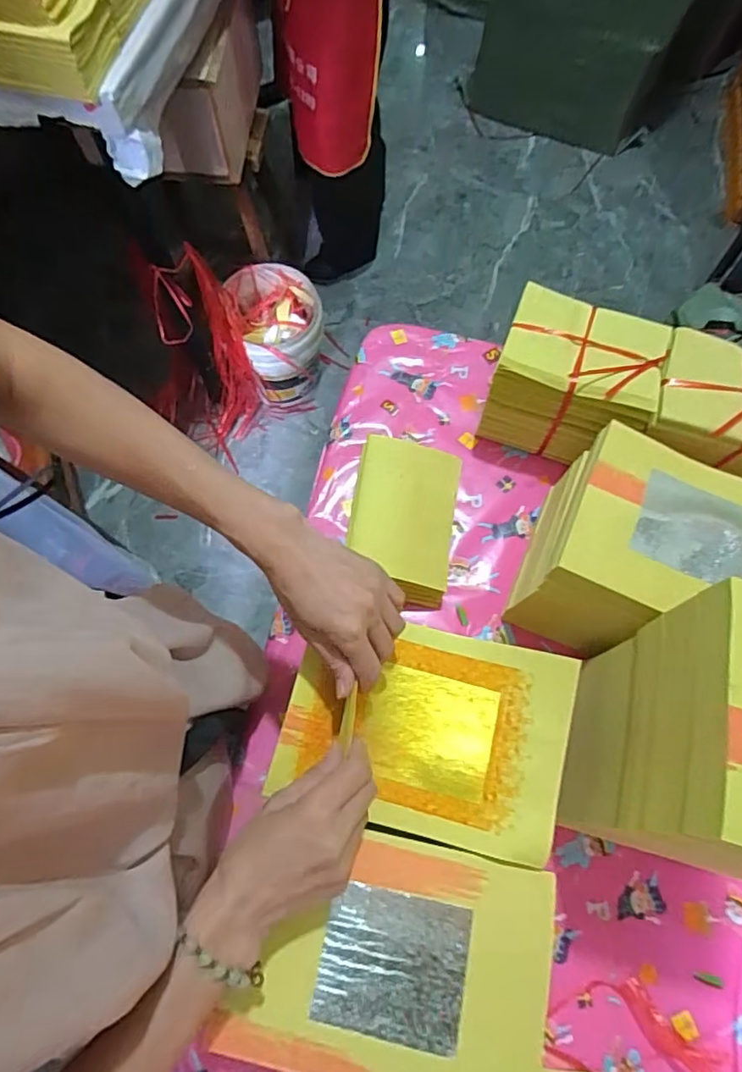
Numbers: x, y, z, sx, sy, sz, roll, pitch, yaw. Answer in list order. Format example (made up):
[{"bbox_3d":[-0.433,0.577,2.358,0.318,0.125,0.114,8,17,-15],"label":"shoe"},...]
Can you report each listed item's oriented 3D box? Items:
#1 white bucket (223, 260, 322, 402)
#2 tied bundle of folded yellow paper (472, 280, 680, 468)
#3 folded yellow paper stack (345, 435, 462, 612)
[{"bbox_3d":[-0.237,-0.515,1.493,0.222,0.265,0.242,-7,72,-4],"label":"white bucket"},{"bbox_3d":[0.225,-0.175,0.645,0.165,0.126,0.132,21,73,6],"label":"tied bundle of folded yellow paper"},{"bbox_3d":[0.036,-0.017,0.630,0.111,0.058,0.174,9,72,2],"label":"folded yellow paper stack"}]

